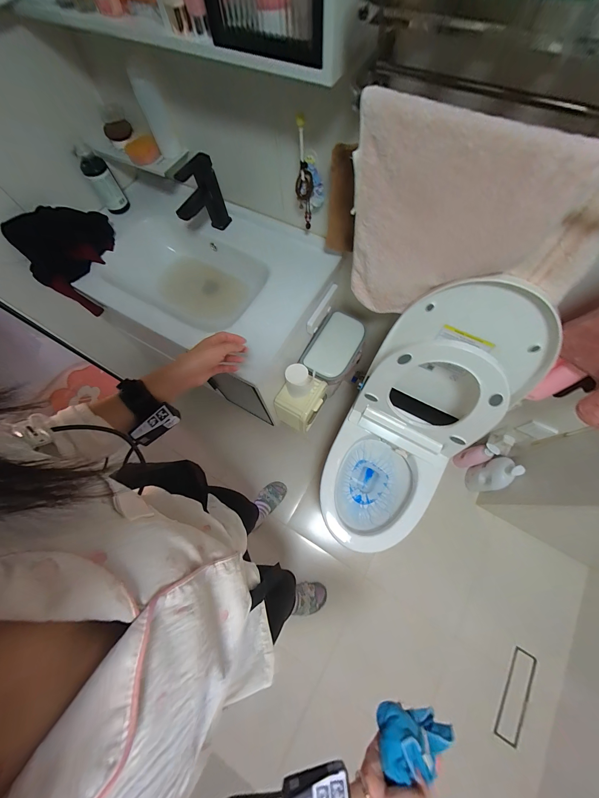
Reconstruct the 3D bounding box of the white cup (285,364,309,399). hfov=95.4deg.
[{"bbox_3d":[-0.005,-0.053,0.838,0.071,0.101,0.080,-5,69,1],"label":"white cup"}]

